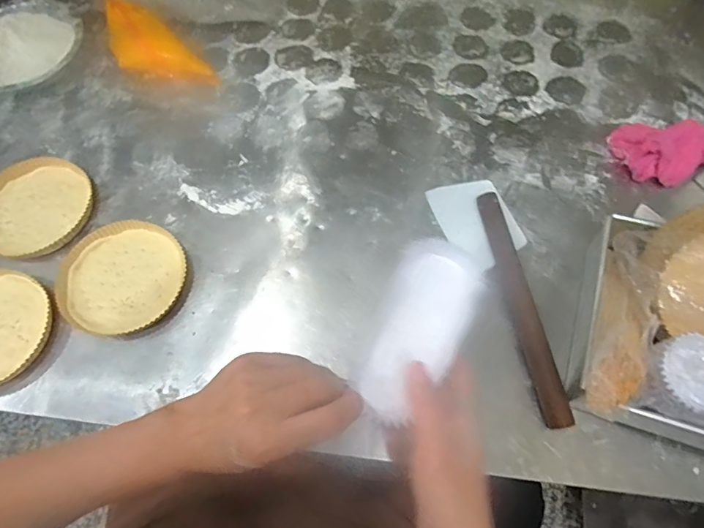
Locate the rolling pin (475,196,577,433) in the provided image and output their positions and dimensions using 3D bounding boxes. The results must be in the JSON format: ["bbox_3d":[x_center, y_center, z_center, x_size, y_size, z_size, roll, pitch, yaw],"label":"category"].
[{"bbox_3d":[0.196,0.043,0.510,0.028,0.031,0.283,-9,66,-4],"label":"rolling pin"}]

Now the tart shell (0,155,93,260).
[{"bbox_3d":[-0.419,-0.076,0.569,0.143,0.014,0.147,29,69,13],"label":"tart shell"}]

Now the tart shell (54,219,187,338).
[{"bbox_3d":[-0.284,0.017,0.534,0.147,0.018,0.149,0,65,0],"label":"tart shell"}]

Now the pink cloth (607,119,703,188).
[{"bbox_3d":[0.445,-0.160,0.599,0.147,0.035,0.100,-8,66,-3],"label":"pink cloth"}]

